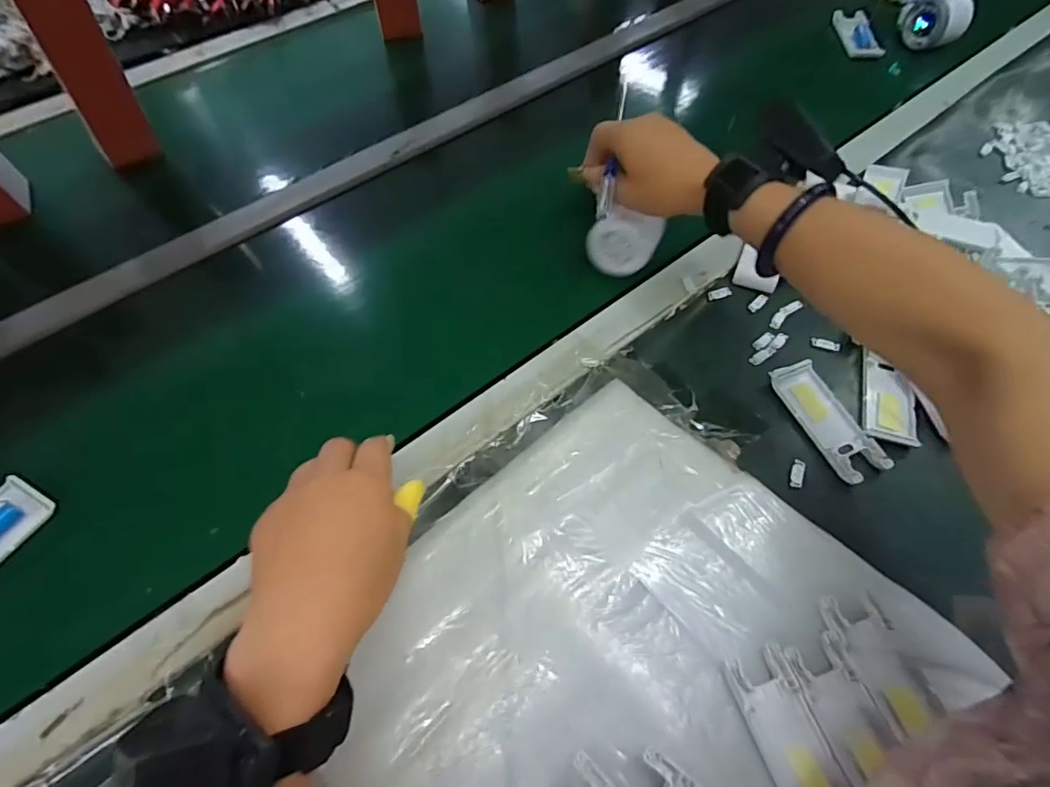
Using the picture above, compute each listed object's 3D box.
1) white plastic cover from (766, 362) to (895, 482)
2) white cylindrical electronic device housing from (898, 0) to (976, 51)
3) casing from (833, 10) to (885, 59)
[{"bbox_3d":[0.250,0.020,0.442,0.044,0.011,0.106,-20,61,-9],"label":"white plastic cover"},{"bbox_3d":[0.539,-0.482,0.708,0.052,0.067,0.072,-15,61,-9],"label":"white cylindrical electronic device housing"},{"bbox_3d":[0.450,-0.491,0.732,0.046,0.012,0.120,3,58,2],"label":"casing"}]

